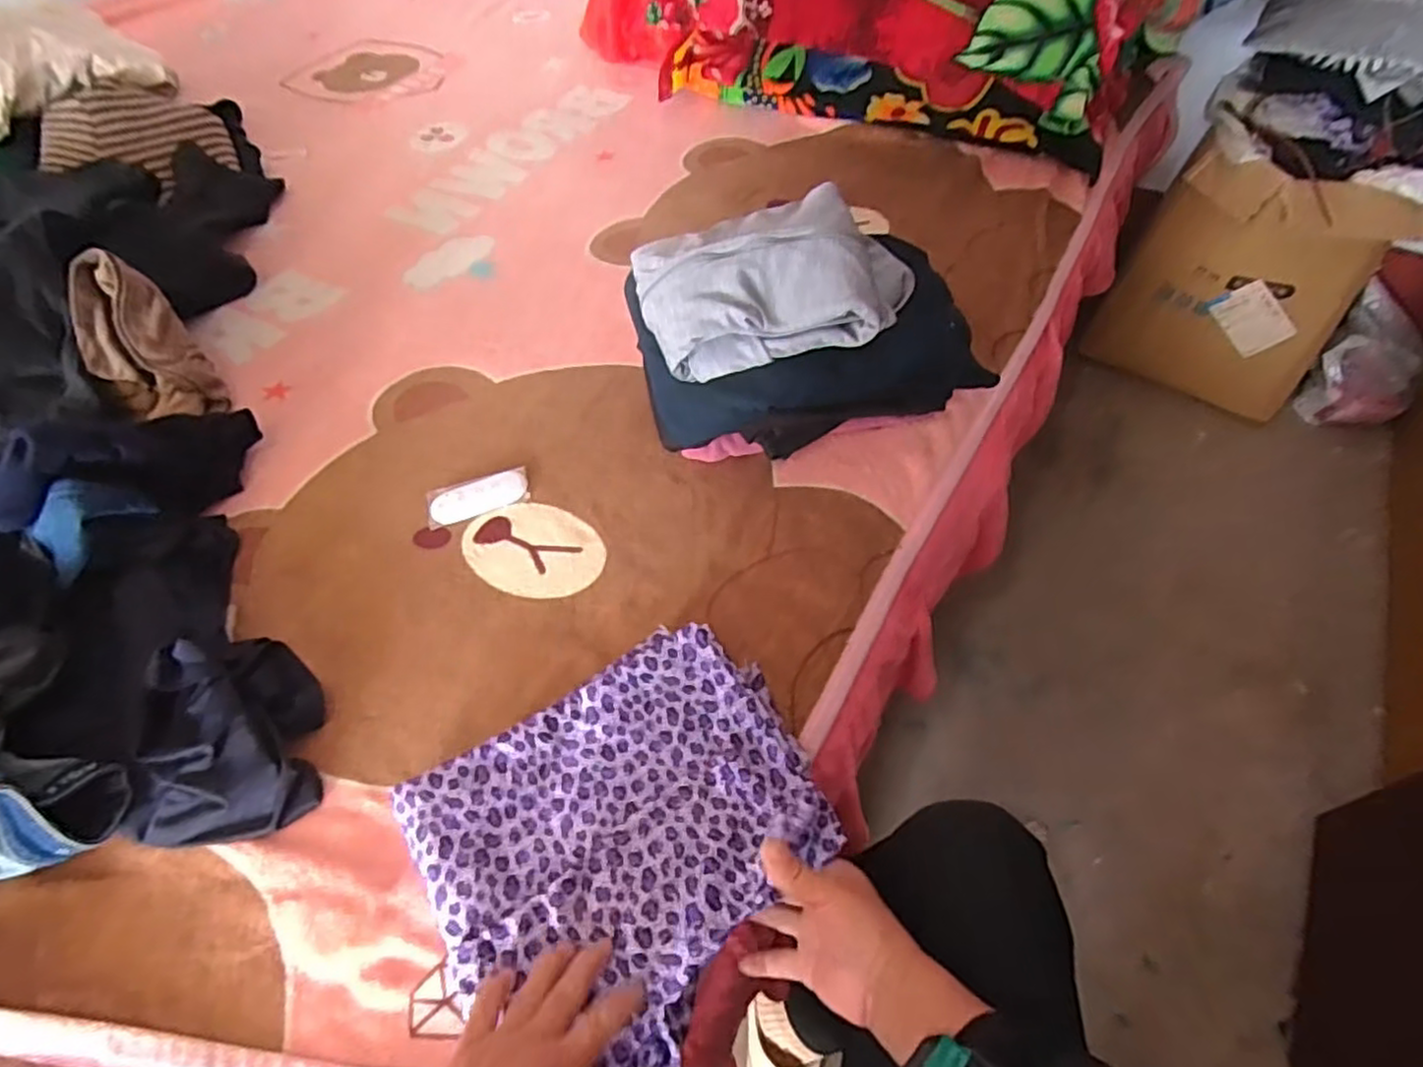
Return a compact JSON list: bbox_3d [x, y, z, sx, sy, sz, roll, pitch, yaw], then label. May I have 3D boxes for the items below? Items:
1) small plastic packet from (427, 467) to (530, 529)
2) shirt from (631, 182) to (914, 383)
[{"bbox_3d":[-0.235,-0.038,0.706,0.099,0.007,0.046,-17,56,-10],"label":"small plastic packet"},{"bbox_3d":[0.062,-0.244,0.653,0.259,0.072,0.209,-9,55,-5],"label":"shirt"}]

